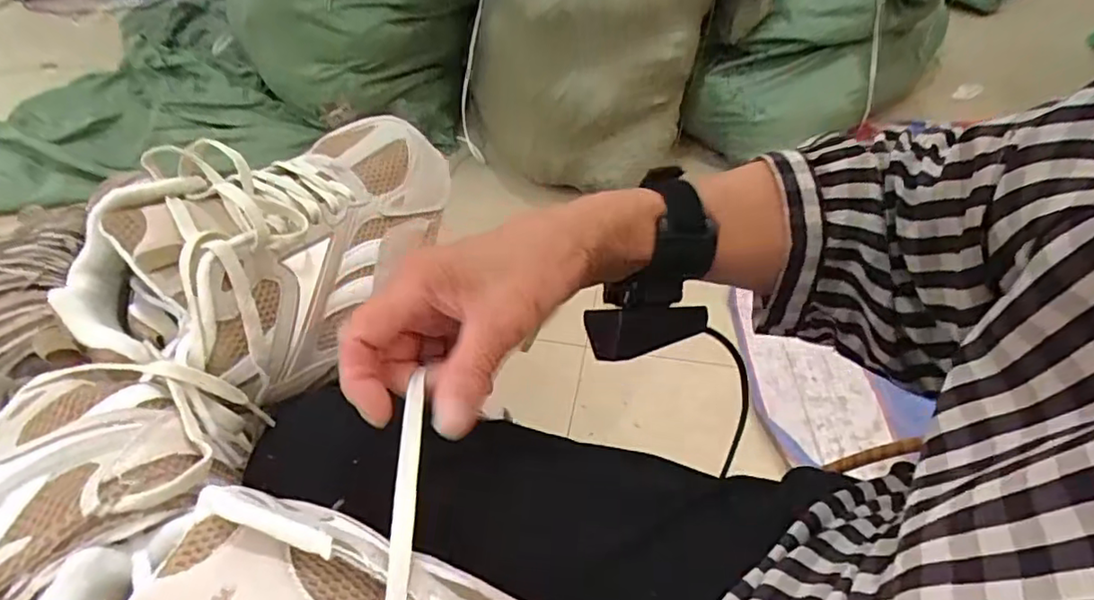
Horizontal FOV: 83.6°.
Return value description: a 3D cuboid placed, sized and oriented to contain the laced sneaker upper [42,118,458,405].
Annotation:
[{"bbox_3d":[-0.164,-0.049,0.370,0.140,0.087,0.220,15,51,14],"label":"laced sneaker upper"}]

